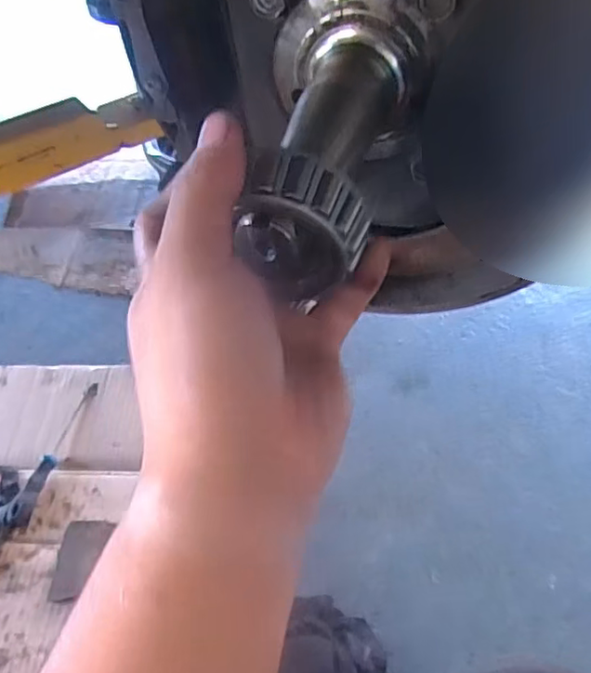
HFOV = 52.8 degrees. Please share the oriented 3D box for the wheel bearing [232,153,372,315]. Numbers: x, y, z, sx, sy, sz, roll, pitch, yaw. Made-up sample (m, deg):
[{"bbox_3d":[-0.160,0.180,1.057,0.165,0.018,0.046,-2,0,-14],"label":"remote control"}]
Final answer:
[{"bbox_3d":[0.004,-0.041,0.225,0.048,0.051,0.021,-9,49,-2],"label":"wheel bearing"}]

